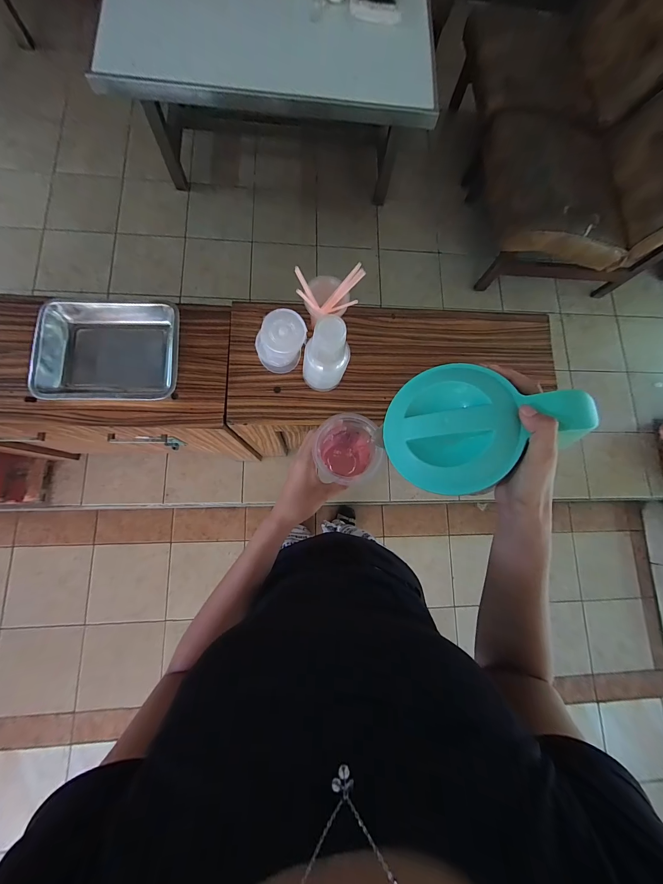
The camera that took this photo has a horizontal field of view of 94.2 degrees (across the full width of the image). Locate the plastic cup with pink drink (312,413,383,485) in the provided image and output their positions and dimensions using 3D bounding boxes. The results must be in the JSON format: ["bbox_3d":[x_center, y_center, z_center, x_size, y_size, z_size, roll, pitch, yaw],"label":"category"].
[{"bbox_3d":[0.014,0.012,0.417,0.071,0.083,0.082,-13,84,-6],"label":"plastic cup with pink drink"}]

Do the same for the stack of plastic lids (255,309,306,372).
[{"bbox_3d":[-0.110,-0.218,0.679,0.097,0.064,0.120,24,79,-1],"label":"stack of plastic lids"}]

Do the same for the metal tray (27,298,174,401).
[{"bbox_3d":[-0.462,-0.197,0.656,0.271,0.047,0.219,1,83,-4],"label":"metal tray"}]

